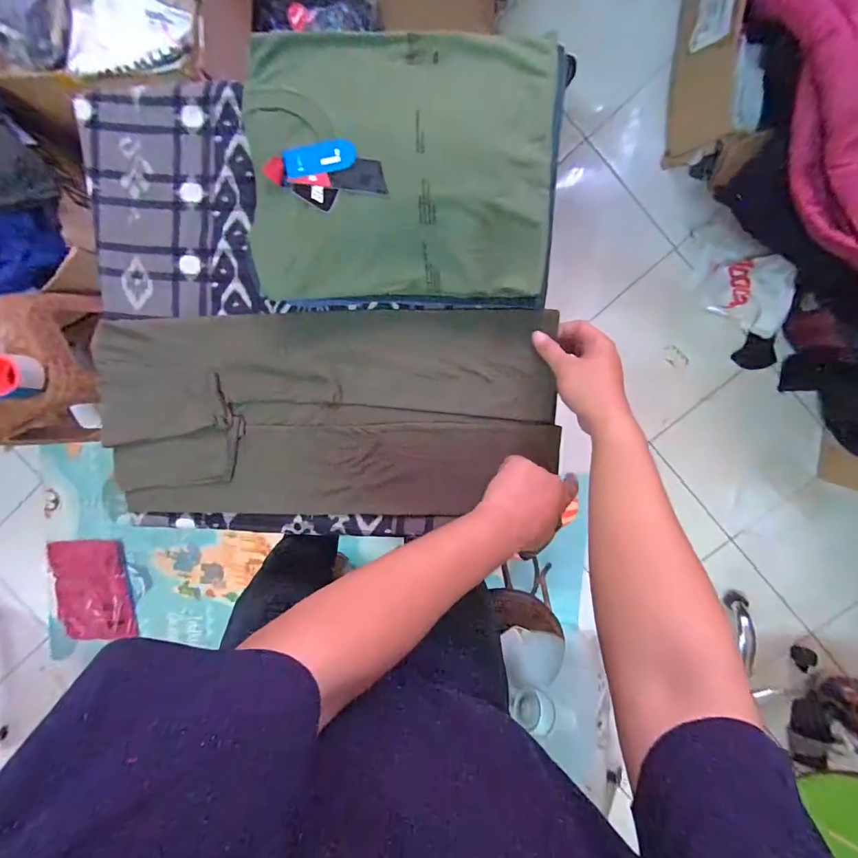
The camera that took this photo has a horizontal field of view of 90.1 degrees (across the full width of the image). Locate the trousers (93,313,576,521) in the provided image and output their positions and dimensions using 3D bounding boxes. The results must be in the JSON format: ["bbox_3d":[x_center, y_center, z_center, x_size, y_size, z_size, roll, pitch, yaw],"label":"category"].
[{"bbox_3d":[-0.151,-0.018,0.591,0.628,0.022,0.279,-3,97,6],"label":"trousers"}]

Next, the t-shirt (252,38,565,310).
[{"bbox_3d":[-0.040,-0.295,0.486,0.351,0.049,0.282,3,98,4],"label":"t-shirt"}]

